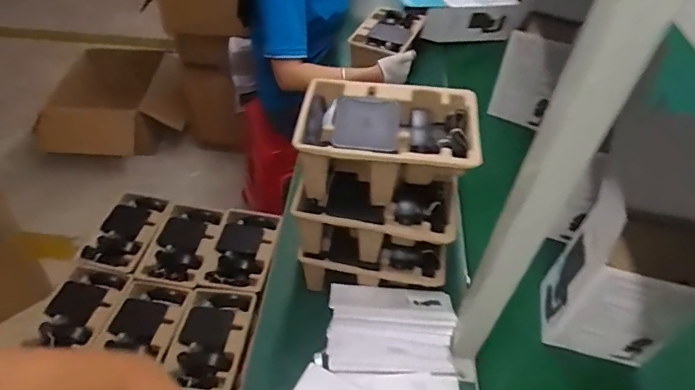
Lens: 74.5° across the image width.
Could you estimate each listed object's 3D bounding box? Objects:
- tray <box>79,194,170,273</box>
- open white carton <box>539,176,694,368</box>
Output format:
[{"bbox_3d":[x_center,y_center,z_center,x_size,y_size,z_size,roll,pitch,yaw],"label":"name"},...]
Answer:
[{"bbox_3d":[-0.536,0.084,1.121,0.135,0.029,0.226,8,48,6],"label":"tray"},{"bbox_3d":[0.416,0.127,0.661,0.187,0.263,0.111,10,48,8],"label":"open white carton"}]

